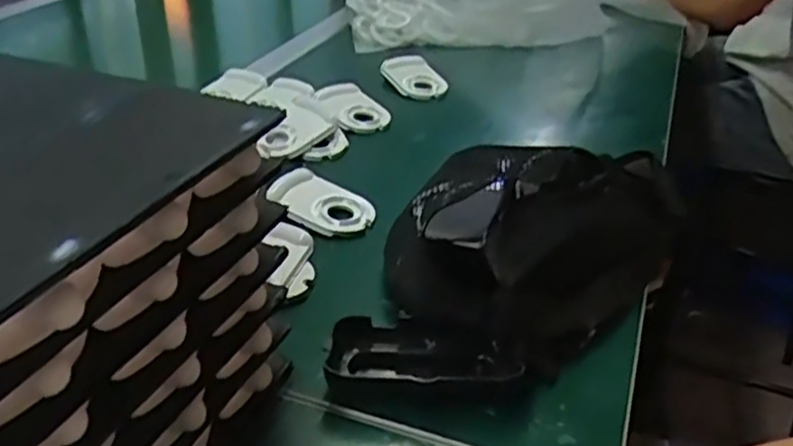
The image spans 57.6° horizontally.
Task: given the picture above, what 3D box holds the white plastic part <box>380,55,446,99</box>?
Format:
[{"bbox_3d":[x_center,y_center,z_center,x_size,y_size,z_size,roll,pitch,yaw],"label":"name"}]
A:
[{"bbox_3d":[0.019,-0.167,0.832,0.053,0.023,0.093,-12,34,-20],"label":"white plastic part"}]

